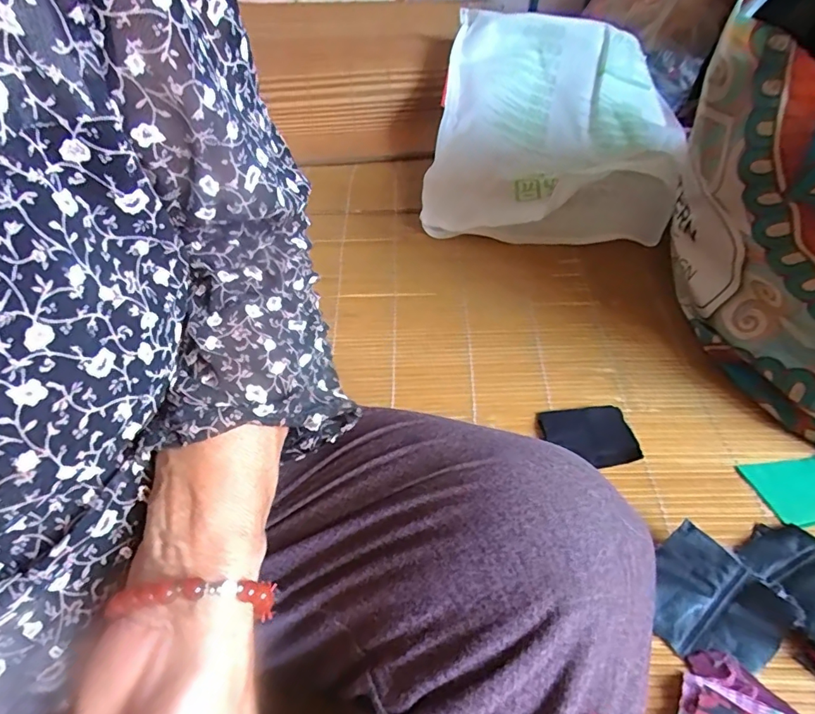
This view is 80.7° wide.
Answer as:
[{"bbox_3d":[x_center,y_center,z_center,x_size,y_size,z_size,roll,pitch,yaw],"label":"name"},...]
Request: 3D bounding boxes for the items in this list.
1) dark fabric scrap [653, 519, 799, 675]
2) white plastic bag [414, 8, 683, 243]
[{"bbox_3d":[0.183,0.151,0.290,0.067,0.018,0.071,-38,56,-23],"label":"dark fabric scrap"},{"bbox_3d":[0.186,-0.284,0.592,0.295,0.130,0.337,8,51,12],"label":"white plastic bag"}]

